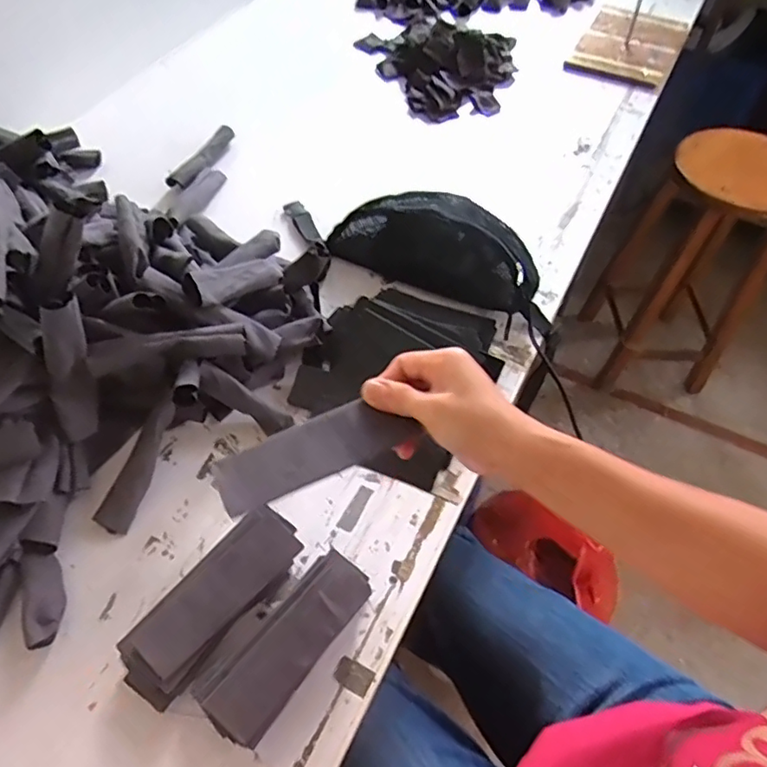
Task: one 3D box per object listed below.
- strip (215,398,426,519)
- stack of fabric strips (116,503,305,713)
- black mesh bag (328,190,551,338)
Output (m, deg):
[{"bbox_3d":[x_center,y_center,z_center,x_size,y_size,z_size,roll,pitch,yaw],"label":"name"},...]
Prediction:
[{"bbox_3d":[-0.047,0.047,0.410,0.142,0.009,0.041,-22,83,-23],"label":"strip"},{"bbox_3d":[-0.146,0.191,0.500,0.063,0.050,0.174,36,62,22],"label":"stack of fabric strips"},{"bbox_3d":[0.080,-0.180,0.737,0.310,0.088,0.095,22,58,14],"label":"black mesh bag"}]

